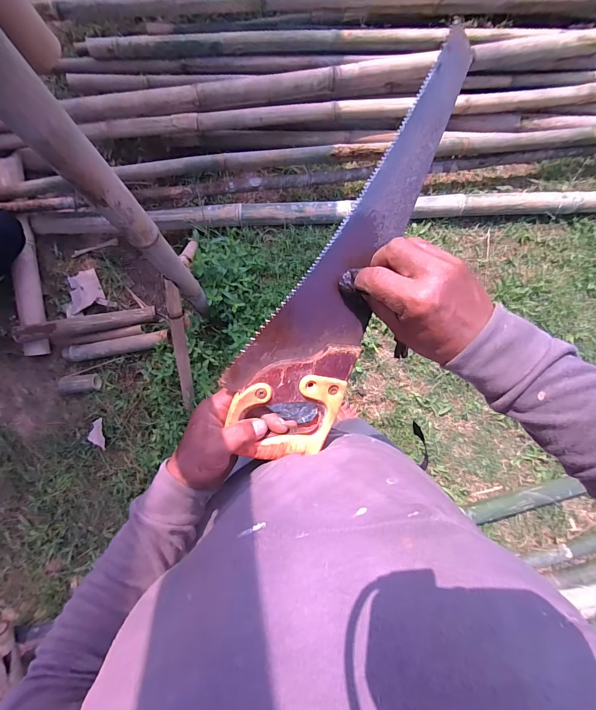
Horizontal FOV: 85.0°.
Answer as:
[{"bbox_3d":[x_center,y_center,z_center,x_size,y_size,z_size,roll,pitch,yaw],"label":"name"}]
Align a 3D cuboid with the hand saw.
[{"bbox_3d":[0.050,-0.093,0.326,0.112,0.029,0.427,26,96,4],"label":"hand saw"}]

